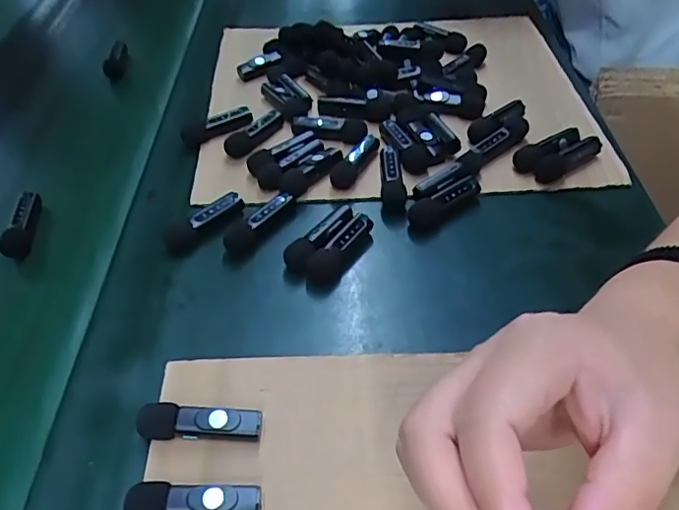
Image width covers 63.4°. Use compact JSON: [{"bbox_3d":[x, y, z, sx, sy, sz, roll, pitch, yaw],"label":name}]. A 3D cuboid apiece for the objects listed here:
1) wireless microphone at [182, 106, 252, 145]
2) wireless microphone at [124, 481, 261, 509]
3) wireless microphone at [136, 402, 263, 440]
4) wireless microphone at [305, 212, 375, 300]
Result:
[{"bbox_3d":[-0.107,-0.115,0.481,0.065,0.017,0.012,-26,53,-21],"label":"wireless microphone"},{"bbox_3d":[-0.071,0.121,0.270,0.063,0.016,0.019,-3,48,-2],"label":"wireless microphone"},{"bbox_3d":[-0.075,0.091,0.298,0.064,0.016,0.017,0,48,1],"label":"wireless microphone"},{"bbox_3d":[0.002,-0.003,0.384,0.020,0.018,0.065,32,56,26],"label":"wireless microphone"}]

